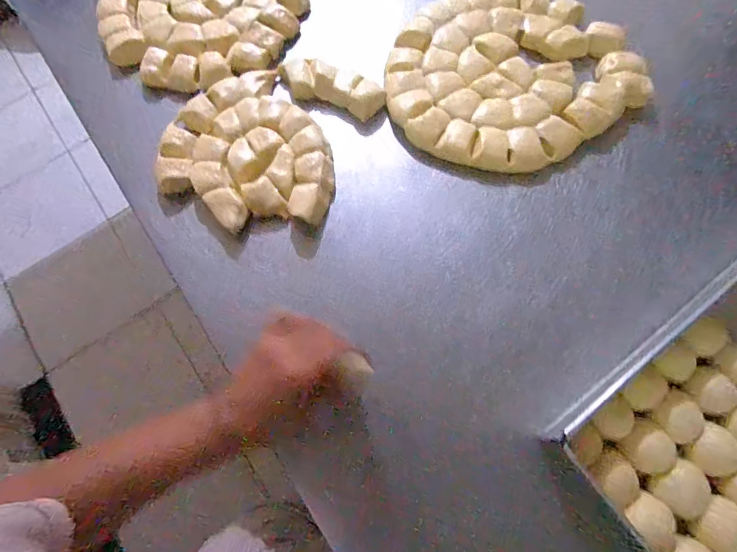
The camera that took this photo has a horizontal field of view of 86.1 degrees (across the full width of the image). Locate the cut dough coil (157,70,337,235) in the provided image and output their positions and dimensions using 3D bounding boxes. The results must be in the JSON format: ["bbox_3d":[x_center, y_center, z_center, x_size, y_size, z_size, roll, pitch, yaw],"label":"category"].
[{"bbox_3d":[-0.145,-0.158,0.480,0.197,0.027,0.216,-3,68,0],"label":"cut dough coil"}]

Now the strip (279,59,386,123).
[{"bbox_3d":[-0.050,-0.244,0.504,0.145,0.027,0.047,23,70,10],"label":"strip"}]

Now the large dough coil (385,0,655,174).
[{"bbox_3d":[0.170,-0.259,0.505,0.295,0.035,0.270,0,68,1],"label":"large dough coil"}]

